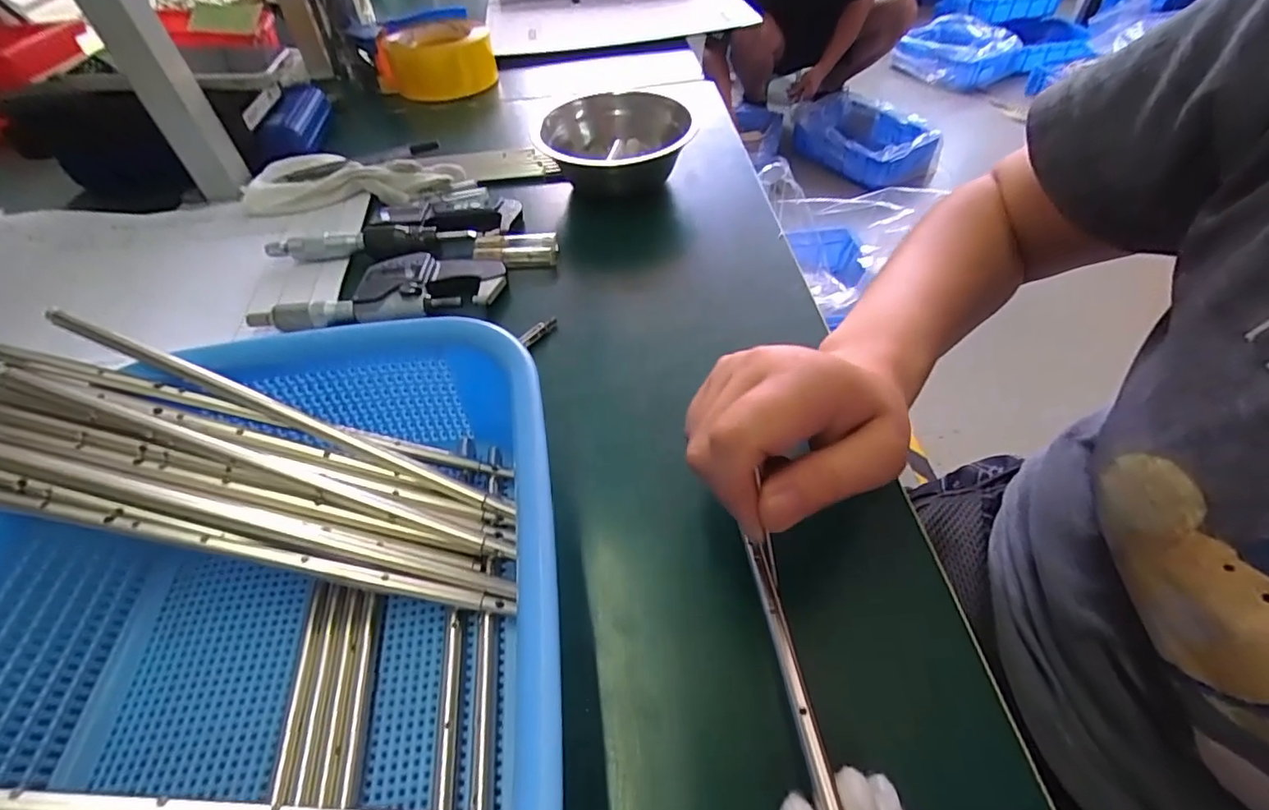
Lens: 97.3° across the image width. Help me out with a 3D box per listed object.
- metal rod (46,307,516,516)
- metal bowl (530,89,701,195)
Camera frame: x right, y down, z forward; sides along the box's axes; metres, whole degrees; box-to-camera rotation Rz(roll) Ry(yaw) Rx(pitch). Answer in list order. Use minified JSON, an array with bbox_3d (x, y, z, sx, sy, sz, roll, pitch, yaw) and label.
[{"bbox_3d":[-0.149,0.005,0.245,0.207,0.007,0.007,25,53,-4],"label":"metal rod"},{"bbox_3d":[-0.015,-0.209,0.465,0.120,0.057,0.125,-1,49,1],"label":"metal bowl"}]

